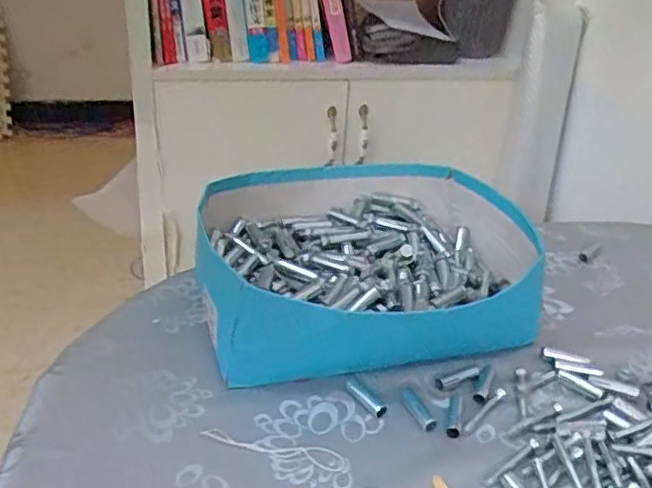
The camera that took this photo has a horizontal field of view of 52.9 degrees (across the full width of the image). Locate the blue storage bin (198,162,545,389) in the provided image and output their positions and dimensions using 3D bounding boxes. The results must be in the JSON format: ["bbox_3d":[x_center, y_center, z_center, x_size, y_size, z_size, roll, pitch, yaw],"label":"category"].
[{"bbox_3d":[0.042,0.017,0.620,0.310,0.087,0.263,-3,30,-12],"label":"blue storage bin"}]

